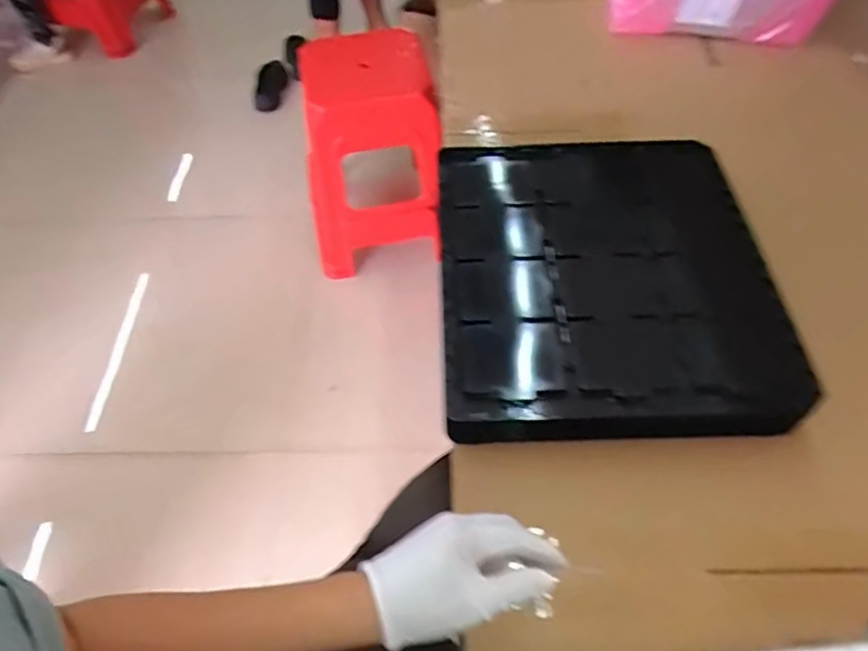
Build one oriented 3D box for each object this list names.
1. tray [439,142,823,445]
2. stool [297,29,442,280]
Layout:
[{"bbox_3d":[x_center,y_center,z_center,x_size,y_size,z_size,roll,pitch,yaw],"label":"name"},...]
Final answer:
[{"bbox_3d":[0.176,-0.055,0.649,0.352,0.082,0.378,-2,55,2],"label":"tray"},{"bbox_3d":[-0.170,-0.432,1.527,0.339,0.549,0.311,-9,55,-3],"label":"stool"}]

